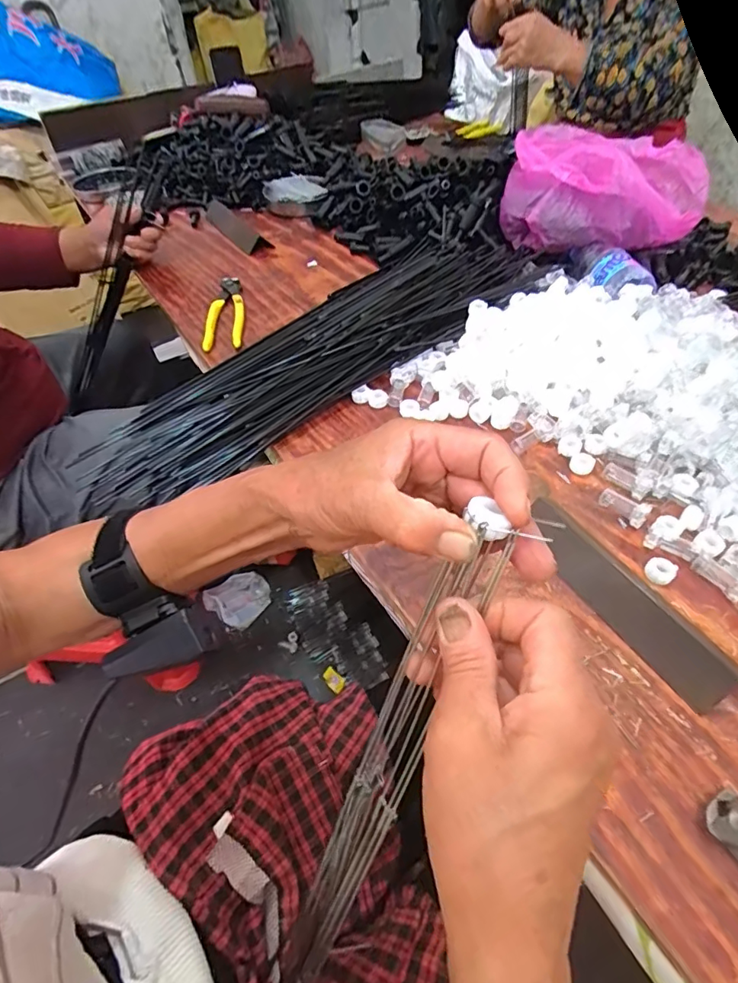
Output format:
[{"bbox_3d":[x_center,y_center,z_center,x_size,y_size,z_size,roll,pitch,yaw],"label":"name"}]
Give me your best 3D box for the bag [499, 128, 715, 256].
[{"bbox_3d":[0.331,-0.439,0.710,0.266,0.105,0.190,8,52,9],"label":"bag"}]

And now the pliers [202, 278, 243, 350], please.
[{"bbox_3d":[-0.201,-0.247,0.696,0.048,0.020,0.161,-7,51,-3],"label":"pliers"}]

